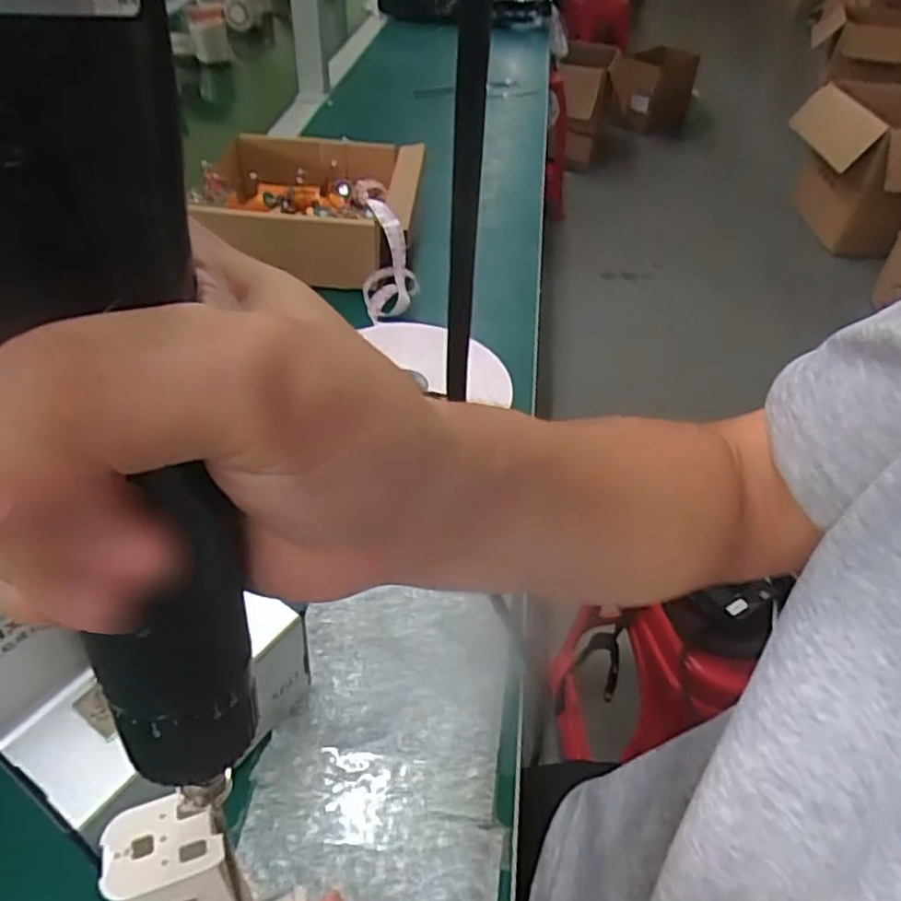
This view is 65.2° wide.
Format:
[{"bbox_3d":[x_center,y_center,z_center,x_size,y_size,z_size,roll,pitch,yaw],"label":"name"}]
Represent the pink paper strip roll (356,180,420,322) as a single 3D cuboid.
[{"bbox_3d":[-0.064,-0.205,0.687,0.051,0.056,0.181,-6,65,-10],"label":"pink paper strip roll"}]

